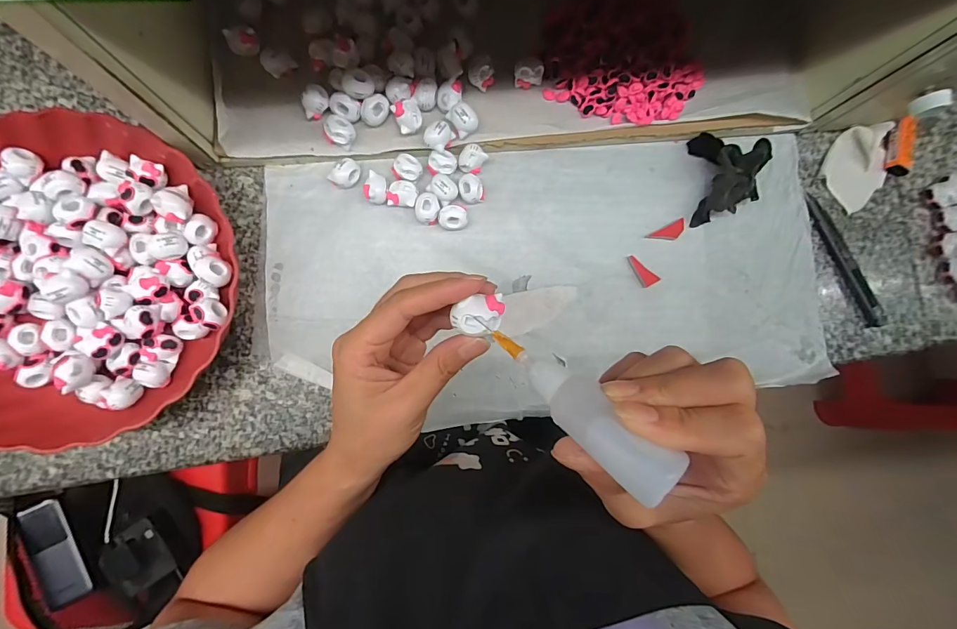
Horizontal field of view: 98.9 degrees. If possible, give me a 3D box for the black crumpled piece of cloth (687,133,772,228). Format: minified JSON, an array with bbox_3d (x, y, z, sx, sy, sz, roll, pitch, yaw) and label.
[{"bbox_3d":[0.230,-0.126,0.375,0.055,0.032,0.079,-1,88,-6],"label":"black crumpled piece of cloth"}]

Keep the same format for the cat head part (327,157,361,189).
[{"bbox_3d":[-0.115,-0.121,0.355,0.019,0.019,0.026,34,85,-3],"label":"cat head part"}]

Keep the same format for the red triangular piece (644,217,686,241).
[{"bbox_3d":[0.178,-0.076,0.381,0.038,0.004,0.014,-28,90,-6],"label":"red triangular piece"}]

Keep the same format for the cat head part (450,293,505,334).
[{"bbox_3d":[0.001,0.001,0.198,0.026,0.011,0.017,-9,88,-6],"label":"cat head part"}]

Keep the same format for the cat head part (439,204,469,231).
[{"bbox_3d":[-0.022,-0.086,0.362,0.025,0.015,0.026,0,87,-6],"label":"cat head part"}]

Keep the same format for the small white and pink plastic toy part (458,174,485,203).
[{"bbox_3d":[-0.007,-0.110,0.364,0.020,0.020,0.025,-28,90,-6],"label":"small white and pink plastic toy part"}]

